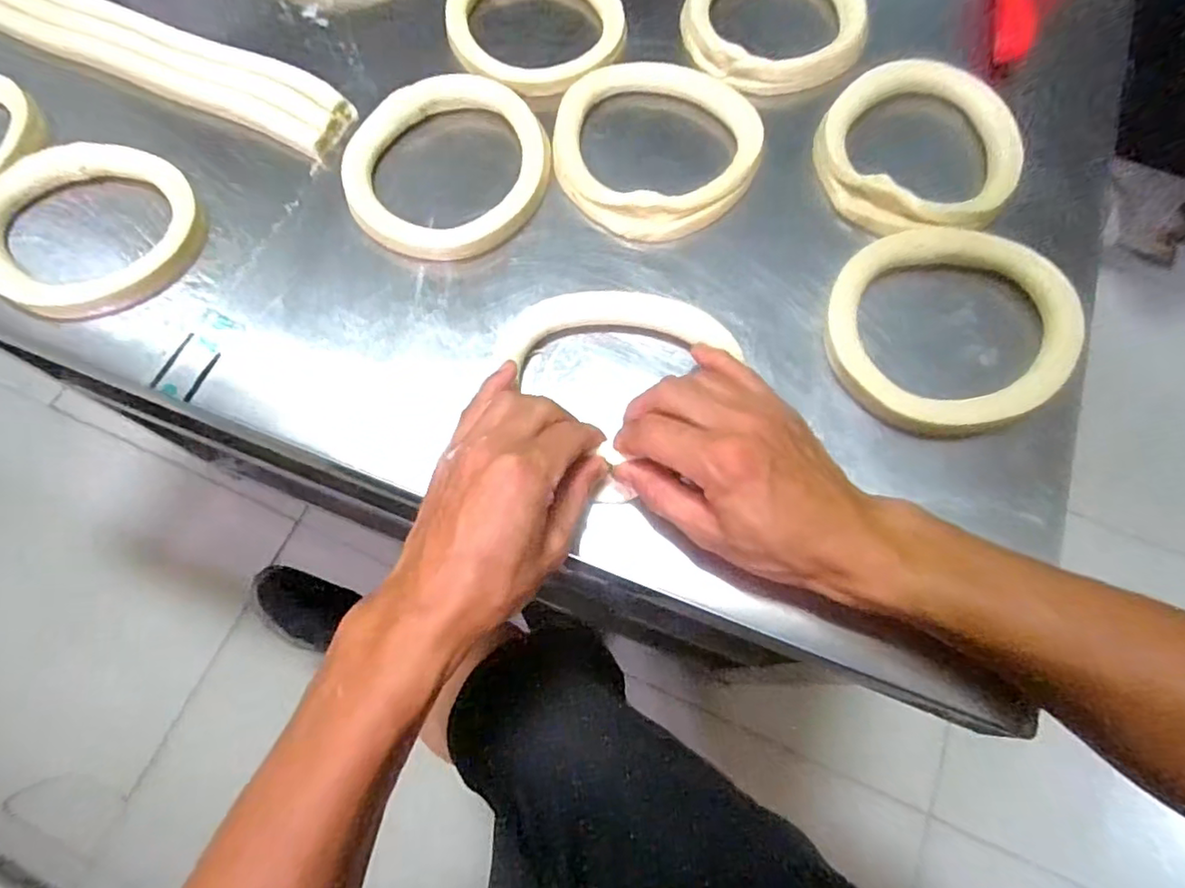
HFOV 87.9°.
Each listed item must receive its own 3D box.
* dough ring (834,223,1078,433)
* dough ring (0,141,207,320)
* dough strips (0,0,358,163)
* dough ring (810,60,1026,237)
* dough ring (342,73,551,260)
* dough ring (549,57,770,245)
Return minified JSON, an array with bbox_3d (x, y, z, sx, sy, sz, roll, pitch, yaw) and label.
[{"bbox_3d":[0.224,-0.075,0.388,0.151,0.018,0.136,-24,71,-8],"label":"dough ring"},{"bbox_3d":[-0.353,-0.151,0.428,0.146,0.020,0.133,25,72,10],"label":"dough ring"},{"bbox_3d":[-0.373,-0.321,0.495,0.401,0.016,0.074,25,72,10],"label":"dough strips"},{"bbox_3d":[0.228,-0.204,0.432,0.136,0.026,0.131,0,69,1],"label":"dough ring"},{"bbox_3d":[-0.104,-0.205,0.447,0.141,0.017,0.153,0,69,1],"label":"dough ring"},{"bbox_3d":[0.046,-0.217,0.445,0.145,0.019,0.142,0,69,1],"label":"dough ring"}]

